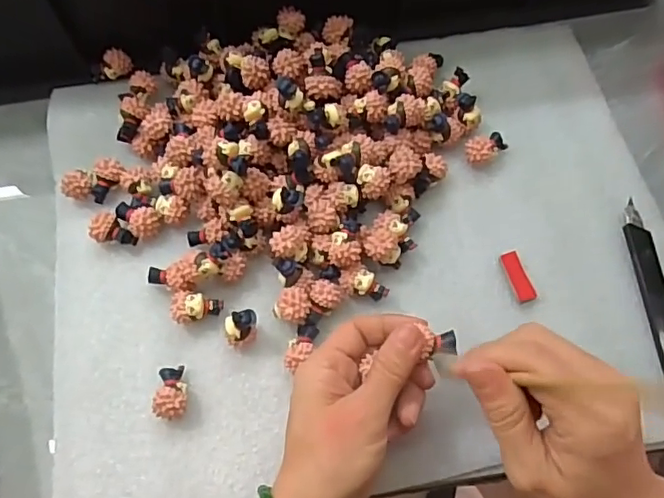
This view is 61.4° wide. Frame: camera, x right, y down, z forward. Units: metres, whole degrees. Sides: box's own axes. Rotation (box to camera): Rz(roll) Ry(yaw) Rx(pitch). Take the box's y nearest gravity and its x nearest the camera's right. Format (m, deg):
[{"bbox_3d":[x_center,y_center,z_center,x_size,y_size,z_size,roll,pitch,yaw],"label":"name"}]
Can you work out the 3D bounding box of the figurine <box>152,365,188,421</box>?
[{"bbox_3d":[-0.095,0.084,0.328,0.019,0.019,0.031,-15,65,-8],"label":"figurine"}]

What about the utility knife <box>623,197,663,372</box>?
[{"bbox_3d":[0.203,0.033,0.347,0.017,0.010,0.137,-1,64,-2],"label":"utility knife"}]

